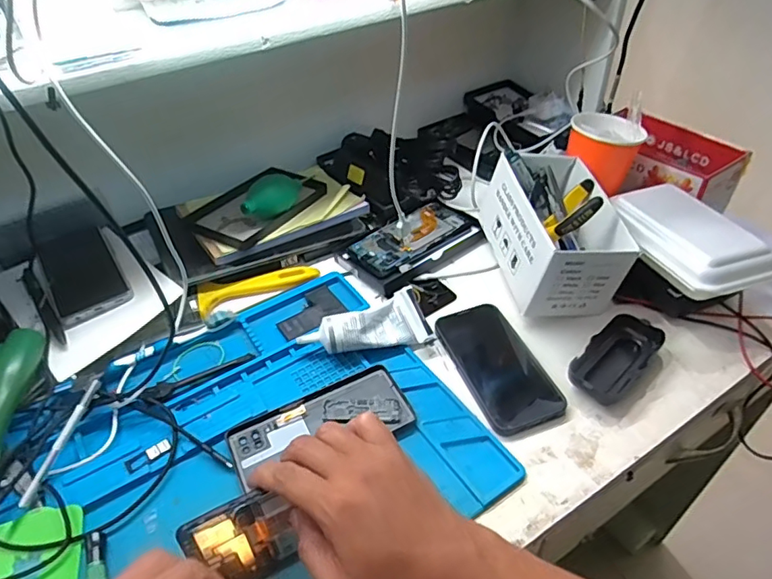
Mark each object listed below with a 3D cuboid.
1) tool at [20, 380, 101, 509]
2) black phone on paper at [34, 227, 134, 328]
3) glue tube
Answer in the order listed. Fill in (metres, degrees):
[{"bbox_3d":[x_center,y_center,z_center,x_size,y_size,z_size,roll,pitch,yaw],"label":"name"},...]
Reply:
[{"bbox_3d":[-0.282,0.130,0.453,0.010,0.012,0.111,11,60,15],"label":"tool"},{"bbox_3d":[-0.346,-0.022,0.595,0.073,0.009,0.161,-27,48,-23],"label":"black phone on paper"},{"bbox_3d":[-0.022,0.037,0.540,0.128,0.044,0.047,-8,43,-5],"label":"glue tube"}]

